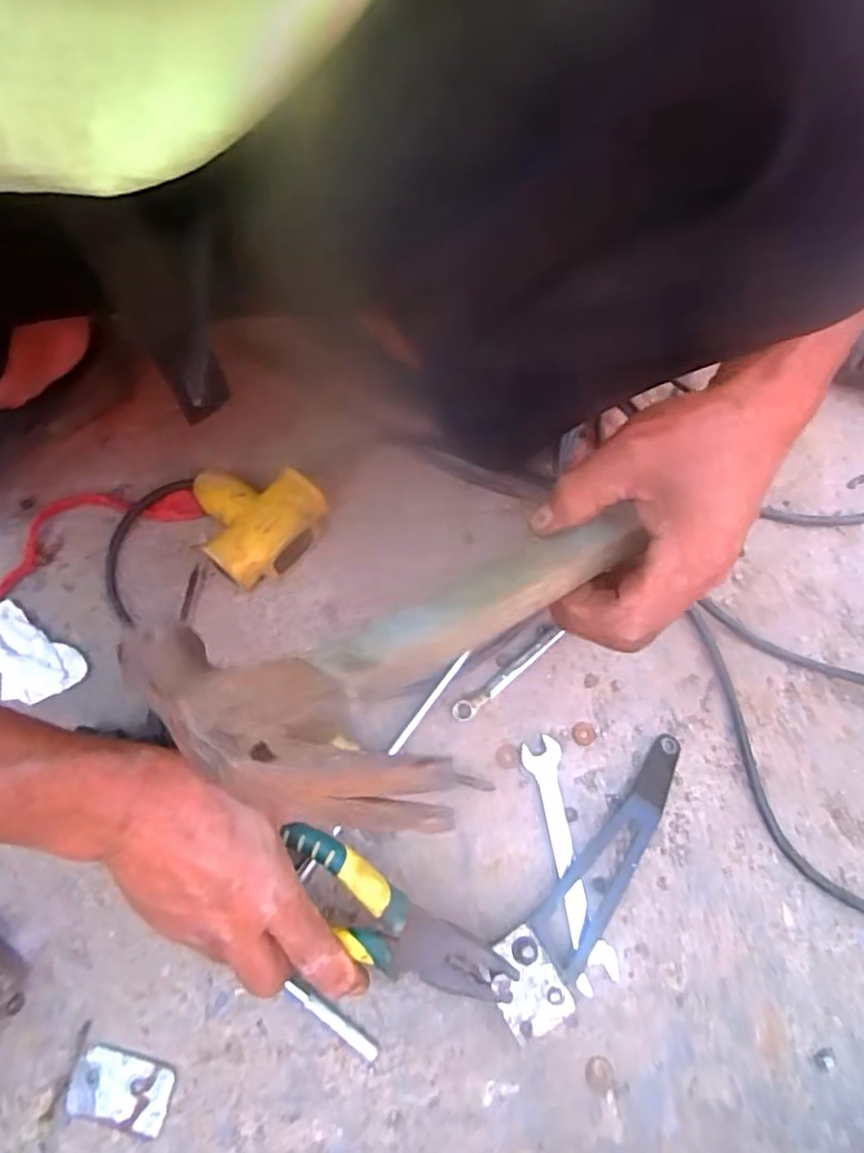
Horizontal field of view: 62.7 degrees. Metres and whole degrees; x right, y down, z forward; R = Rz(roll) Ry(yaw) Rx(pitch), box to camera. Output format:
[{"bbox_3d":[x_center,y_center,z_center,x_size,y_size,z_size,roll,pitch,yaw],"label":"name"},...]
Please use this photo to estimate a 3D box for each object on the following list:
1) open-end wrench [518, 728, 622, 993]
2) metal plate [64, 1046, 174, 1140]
[{"bbox_3d":[0.082,0.171,0.433,0.026,0.011,0.143,-8,66,-8],"label":"open-end wrench"},{"bbox_3d":[-0.170,0.280,0.385,0.053,0.004,0.033,13,69,5],"label":"metal plate"}]

